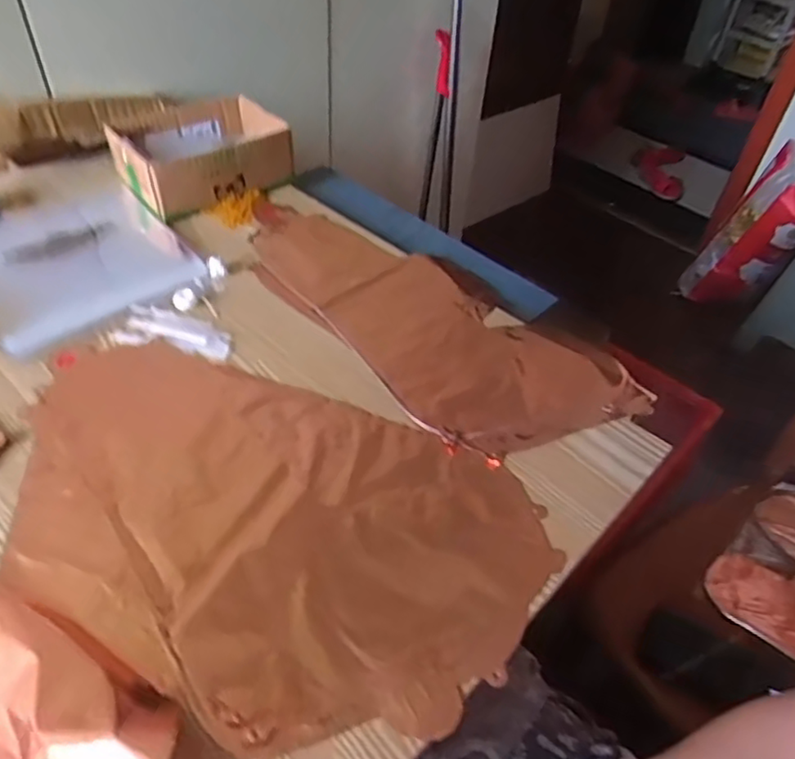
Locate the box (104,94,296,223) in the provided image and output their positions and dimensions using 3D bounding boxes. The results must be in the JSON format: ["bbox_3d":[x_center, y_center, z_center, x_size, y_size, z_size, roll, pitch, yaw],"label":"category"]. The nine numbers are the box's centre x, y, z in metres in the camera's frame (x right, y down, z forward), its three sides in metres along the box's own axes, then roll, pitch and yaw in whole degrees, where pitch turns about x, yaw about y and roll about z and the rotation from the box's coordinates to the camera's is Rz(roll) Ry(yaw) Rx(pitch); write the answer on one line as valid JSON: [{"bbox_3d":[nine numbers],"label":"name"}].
[{"bbox_3d":[-0.243,-0.282,0.795,0.187,0.066,0.141,-28,54,-29],"label":"box"}]

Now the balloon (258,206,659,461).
[{"bbox_3d":[0.024,-0.076,0.643,0.201,0.010,0.424,-30,55,-30],"label":"balloon"}]

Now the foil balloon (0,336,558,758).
[{"bbox_3d":[-0.110,0.091,0.471,0.412,0.009,0.259,24,48,18],"label":"foil balloon"}]

